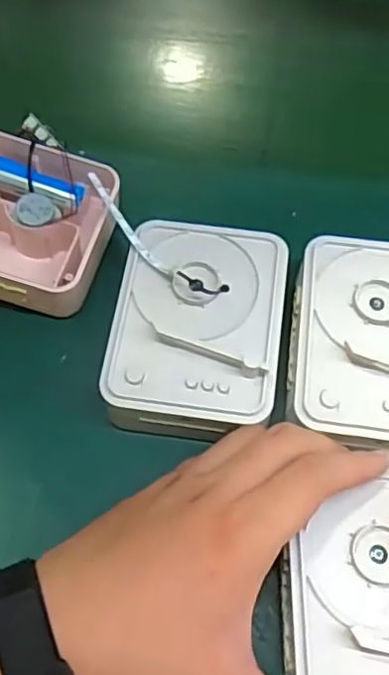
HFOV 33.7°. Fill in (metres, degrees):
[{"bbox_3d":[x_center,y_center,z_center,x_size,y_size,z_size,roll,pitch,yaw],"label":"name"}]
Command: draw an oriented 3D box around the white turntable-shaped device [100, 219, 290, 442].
[{"bbox_3d":[0.003,-0.008,0.379,0.095,0.034,0.128,8,64,5],"label":"white turntable-shaped device"}]

